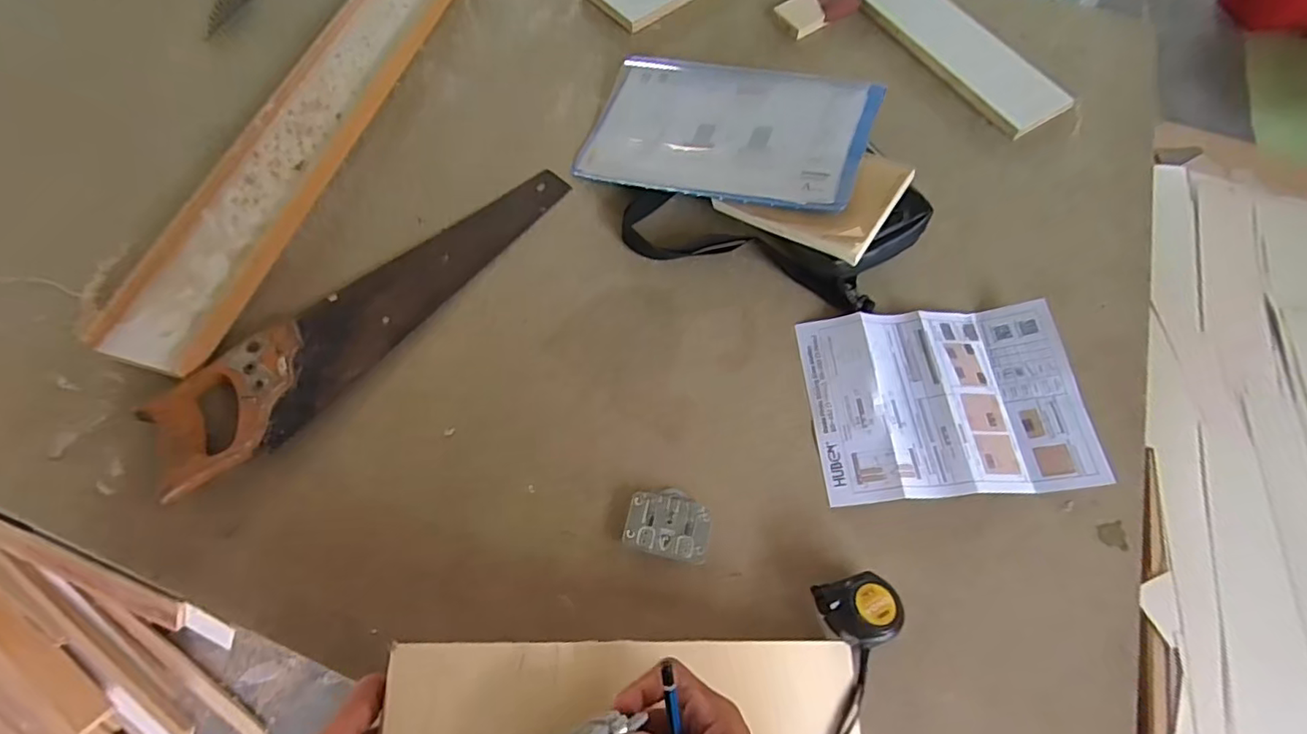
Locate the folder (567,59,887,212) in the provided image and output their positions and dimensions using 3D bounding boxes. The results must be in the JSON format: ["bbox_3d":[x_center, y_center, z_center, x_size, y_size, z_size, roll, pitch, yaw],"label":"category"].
[{"bbox_3d":[0.091,-0.306,0.752,0.349,0.019,0.217,15,68,20],"label":"folder"}]

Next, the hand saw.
[{"bbox_3d":[-0.308,-0.073,0.662,0.114,0.036,0.524,40,72,17],"label":"hand saw"}]

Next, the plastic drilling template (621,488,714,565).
[{"bbox_3d":[0.015,0.152,0.572,0.080,0.011,0.065,10,66,5],"label":"plastic drilling template"}]

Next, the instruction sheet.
[{"bbox_3d":[0.310,0.032,0.627,0.276,0.016,0.207,-4,65,-1],"label":"instruction sheet"}]

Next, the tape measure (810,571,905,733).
[{"bbox_3d":[0.178,0.253,0.506,0.073,0.037,0.143,3,65,2],"label":"tape measure"}]

